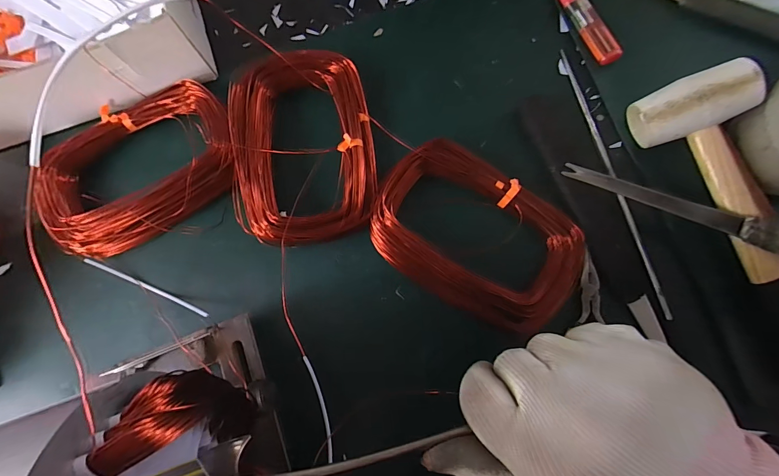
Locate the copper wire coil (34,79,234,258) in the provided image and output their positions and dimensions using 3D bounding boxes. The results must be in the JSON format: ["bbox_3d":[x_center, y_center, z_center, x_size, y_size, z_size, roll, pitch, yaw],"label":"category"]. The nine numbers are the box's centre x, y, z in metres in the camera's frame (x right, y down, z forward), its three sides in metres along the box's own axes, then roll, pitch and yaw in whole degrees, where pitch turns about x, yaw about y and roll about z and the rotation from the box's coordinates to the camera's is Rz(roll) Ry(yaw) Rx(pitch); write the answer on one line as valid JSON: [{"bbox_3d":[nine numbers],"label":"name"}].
[{"bbox_3d":[-0.223,-0.063,0.323,0.172,0.031,0.124,-24,81,-3],"label":"copper wire coil"}]

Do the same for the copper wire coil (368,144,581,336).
[{"bbox_3d":[0.072,-0.003,0.295,0.176,0.031,0.116,33,82,6],"label":"copper wire coil"}]

